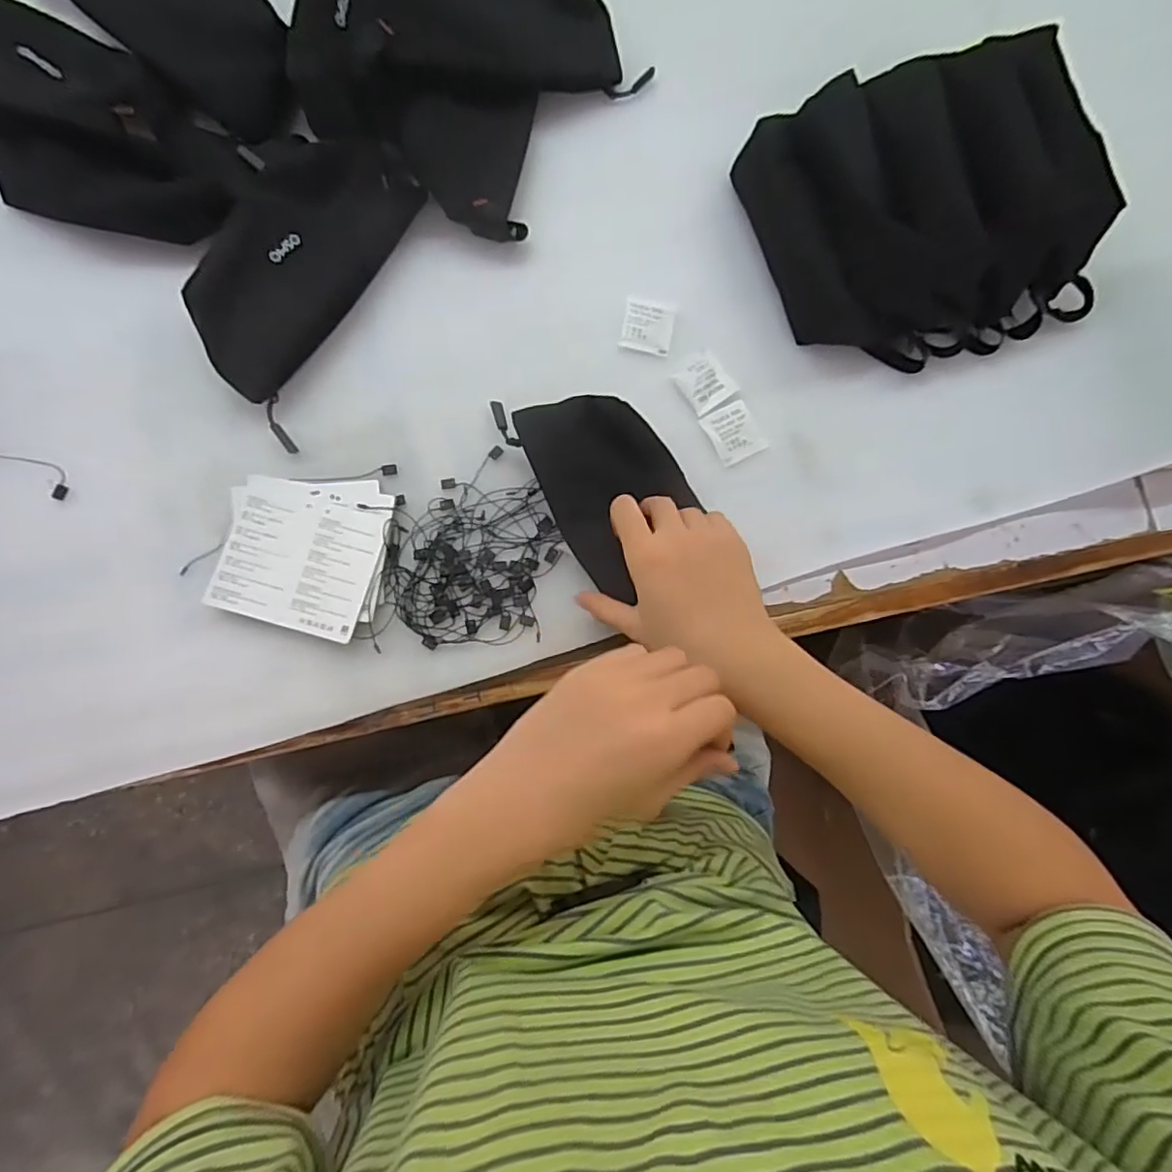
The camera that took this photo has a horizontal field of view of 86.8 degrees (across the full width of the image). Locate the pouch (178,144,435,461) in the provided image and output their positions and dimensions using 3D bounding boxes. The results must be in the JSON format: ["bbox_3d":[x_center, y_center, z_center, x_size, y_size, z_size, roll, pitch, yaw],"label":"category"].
[{"bbox_3d":[-0.208,-0.225,0.440,0.099,0.038,0.215,23,82,-1],"label":"pouch"}]

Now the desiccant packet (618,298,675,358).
[{"bbox_3d":[0.048,-0.199,0.475,0.038,0.004,0.041,12,82,-3],"label":"desiccant packet"}]

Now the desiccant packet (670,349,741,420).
[{"bbox_3d":[0.091,-0.154,0.469,0.039,0.004,0.040,-34,87,-8],"label":"desiccant packet"}]

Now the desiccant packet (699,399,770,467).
[{"bbox_3d":[0.112,-0.115,0.465,0.037,0.004,0.042,-27,86,-7],"label":"desiccant packet"}]

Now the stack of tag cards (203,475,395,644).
[{"bbox_3d":[-0.191,-0.023,0.425,0.107,0.013,0.107,11,82,-3],"label":"stack of tag cards"}]

